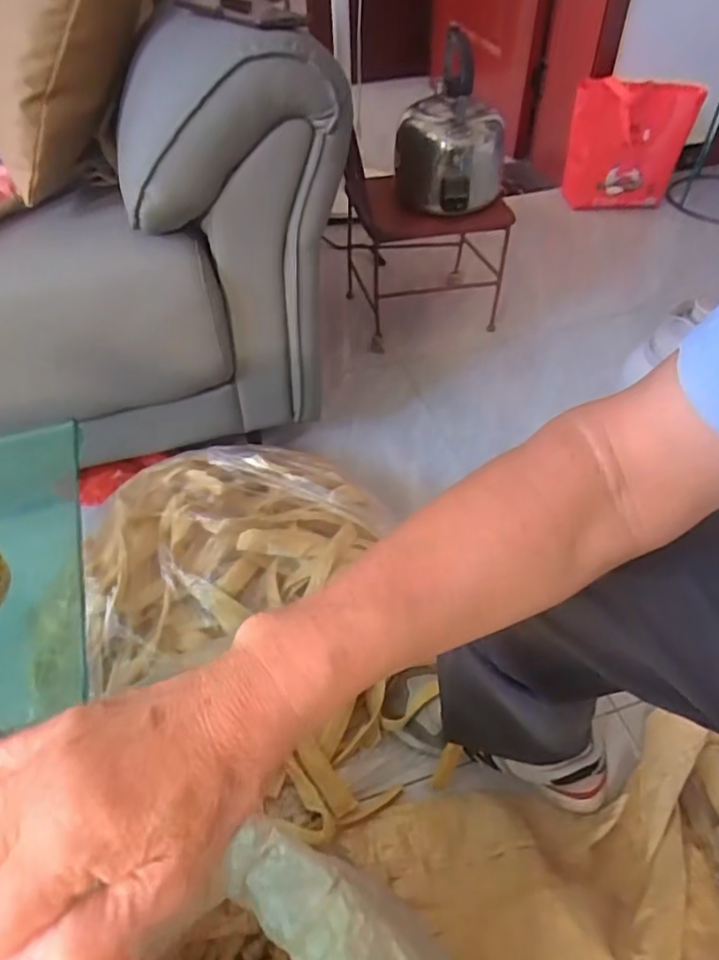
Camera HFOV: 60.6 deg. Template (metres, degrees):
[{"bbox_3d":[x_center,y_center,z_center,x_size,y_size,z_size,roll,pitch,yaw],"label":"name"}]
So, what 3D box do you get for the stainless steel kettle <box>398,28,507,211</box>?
[{"bbox_3d":[0.178,-0.683,1.192,0.202,0.244,0.209,0,47,0],"label":"stainless steel kettle"}]

